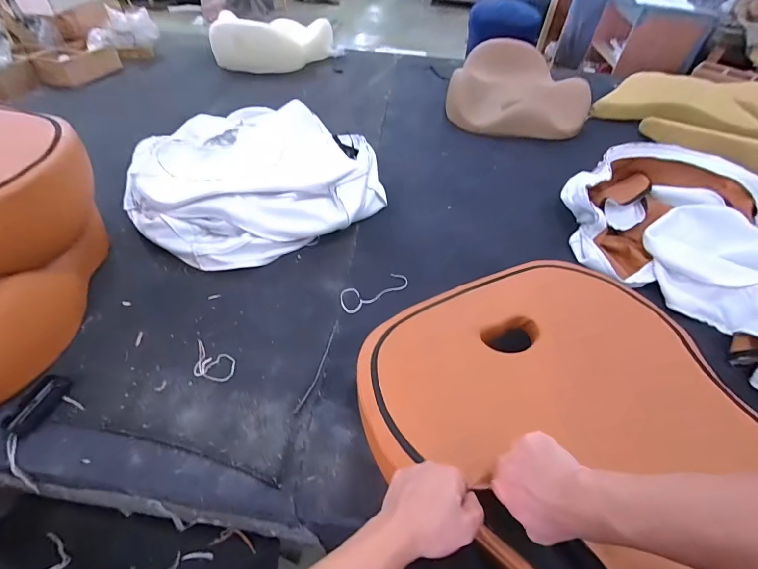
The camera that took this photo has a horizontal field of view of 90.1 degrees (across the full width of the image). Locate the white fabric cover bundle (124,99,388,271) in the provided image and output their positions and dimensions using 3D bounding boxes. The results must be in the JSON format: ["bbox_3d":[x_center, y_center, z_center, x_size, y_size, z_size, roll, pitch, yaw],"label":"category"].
[{"bbox_3d":[-0.332,-0.305,1.115,0.602,0.180,0.655,2,46,-2],"label":"white fabric cover bundle"}]

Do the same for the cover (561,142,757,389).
[{"bbox_3d":[0.857,-0.119,0.971,0.567,0.146,0.776,-19,50,-20],"label":"cover"}]

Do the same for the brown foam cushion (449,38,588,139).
[{"bbox_3d":[0.589,-0.849,1.626,0.549,0.290,0.288,6,46,2],"label":"brown foam cushion"}]

